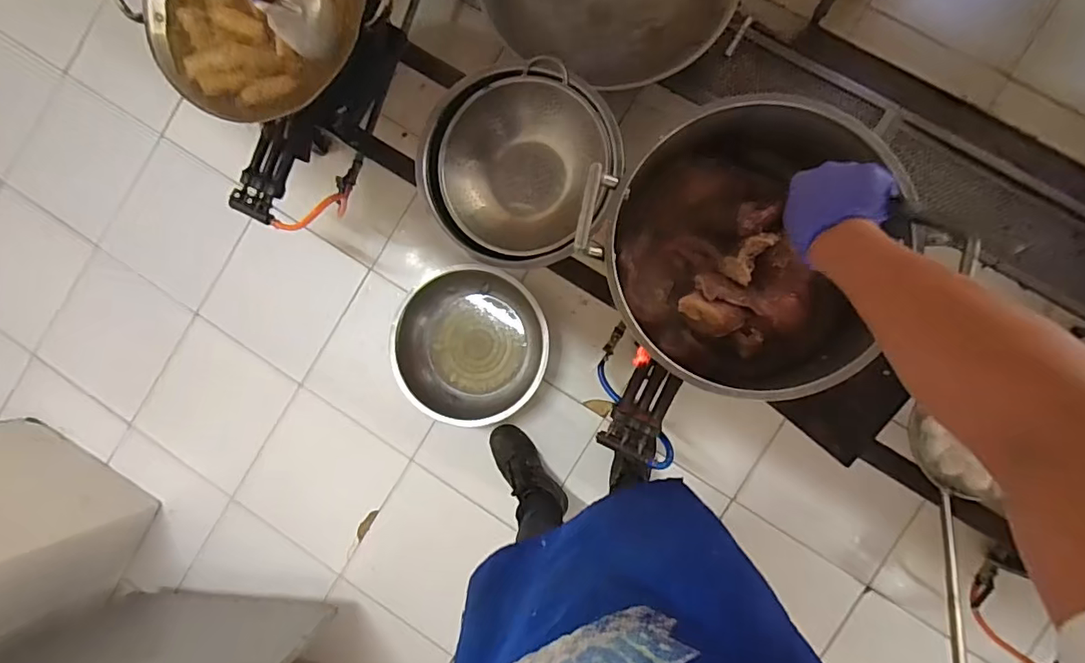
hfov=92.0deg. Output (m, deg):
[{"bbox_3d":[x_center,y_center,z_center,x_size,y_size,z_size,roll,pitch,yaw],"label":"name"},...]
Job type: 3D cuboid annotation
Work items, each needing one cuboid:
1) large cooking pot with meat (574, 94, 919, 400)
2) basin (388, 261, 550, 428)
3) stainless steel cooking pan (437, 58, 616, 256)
[{"bbox_3d":[0.298,-0.114,0.786,0.355,0.233,0.415,-42,85,4],"label":"large cooking pot with meat"},{"bbox_3d":[-0.186,0.043,1.412,0.395,0.105,0.418,0,89,6],"label":"basin"},{"bbox_3d":[-0.038,-0.340,1.094,0.347,0.110,0.347,0,99,1],"label":"stainless steel cooking pan"}]

